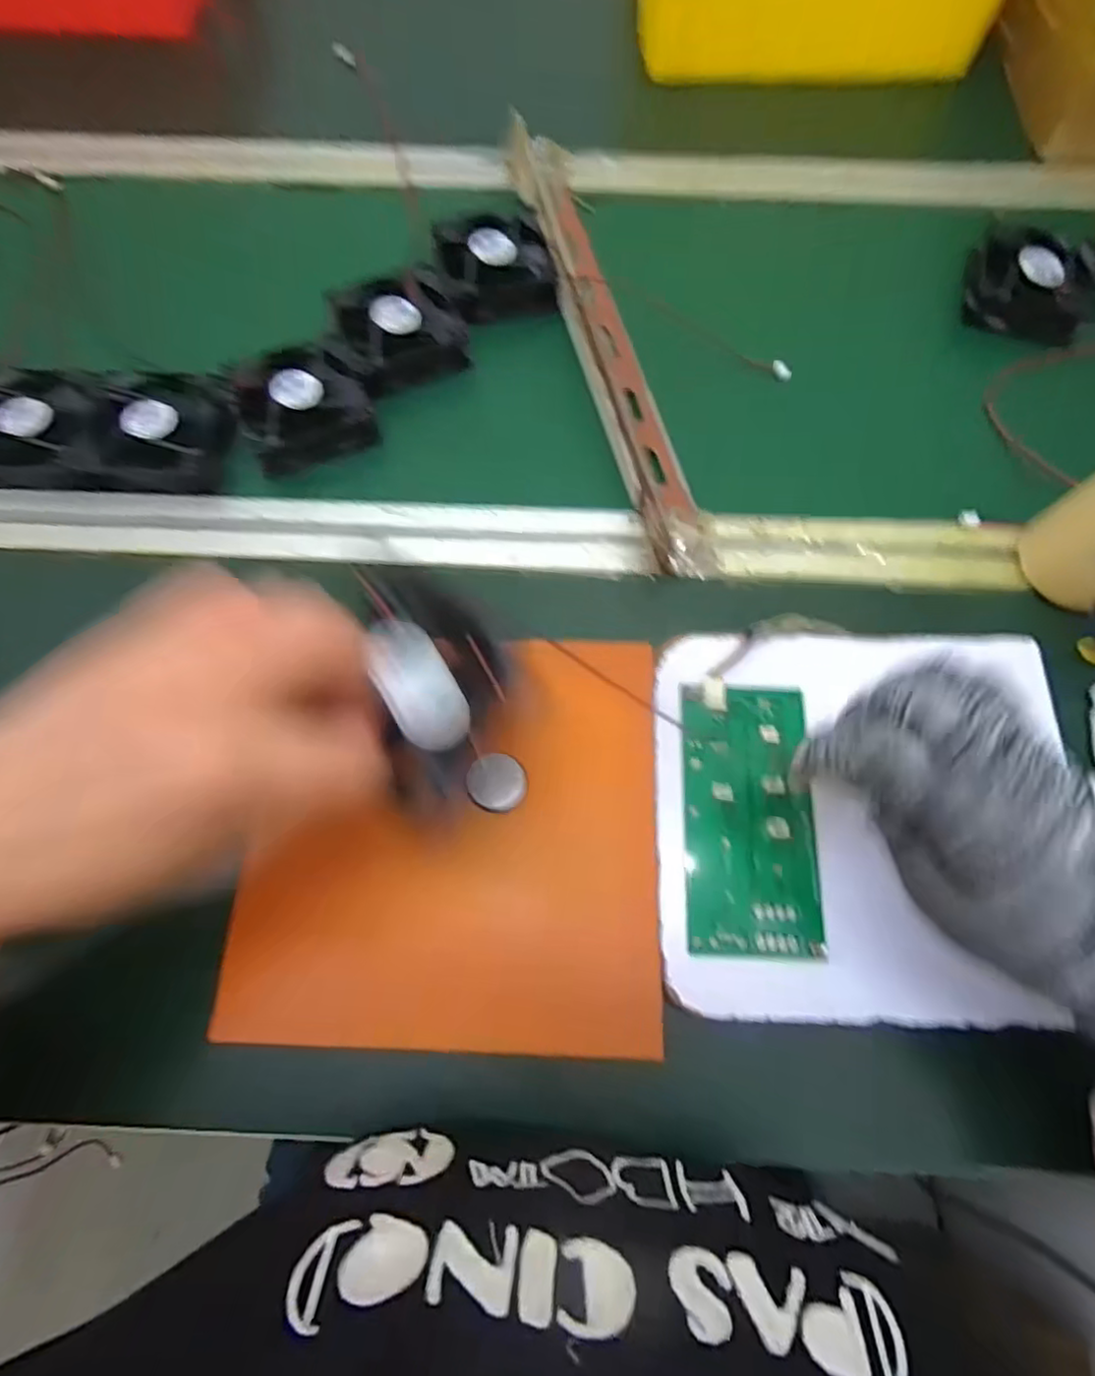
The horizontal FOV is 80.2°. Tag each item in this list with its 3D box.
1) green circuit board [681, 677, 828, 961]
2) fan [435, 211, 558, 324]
[{"bbox_3d":[0.101,0.062,0.326,0.063,0.008,0.133,1,71,1],"label":"green circuit board"},{"bbox_3d":[-0.035,-0.301,0.463,0.075,0.021,0.079,-13,68,-8],"label":"fan"}]

